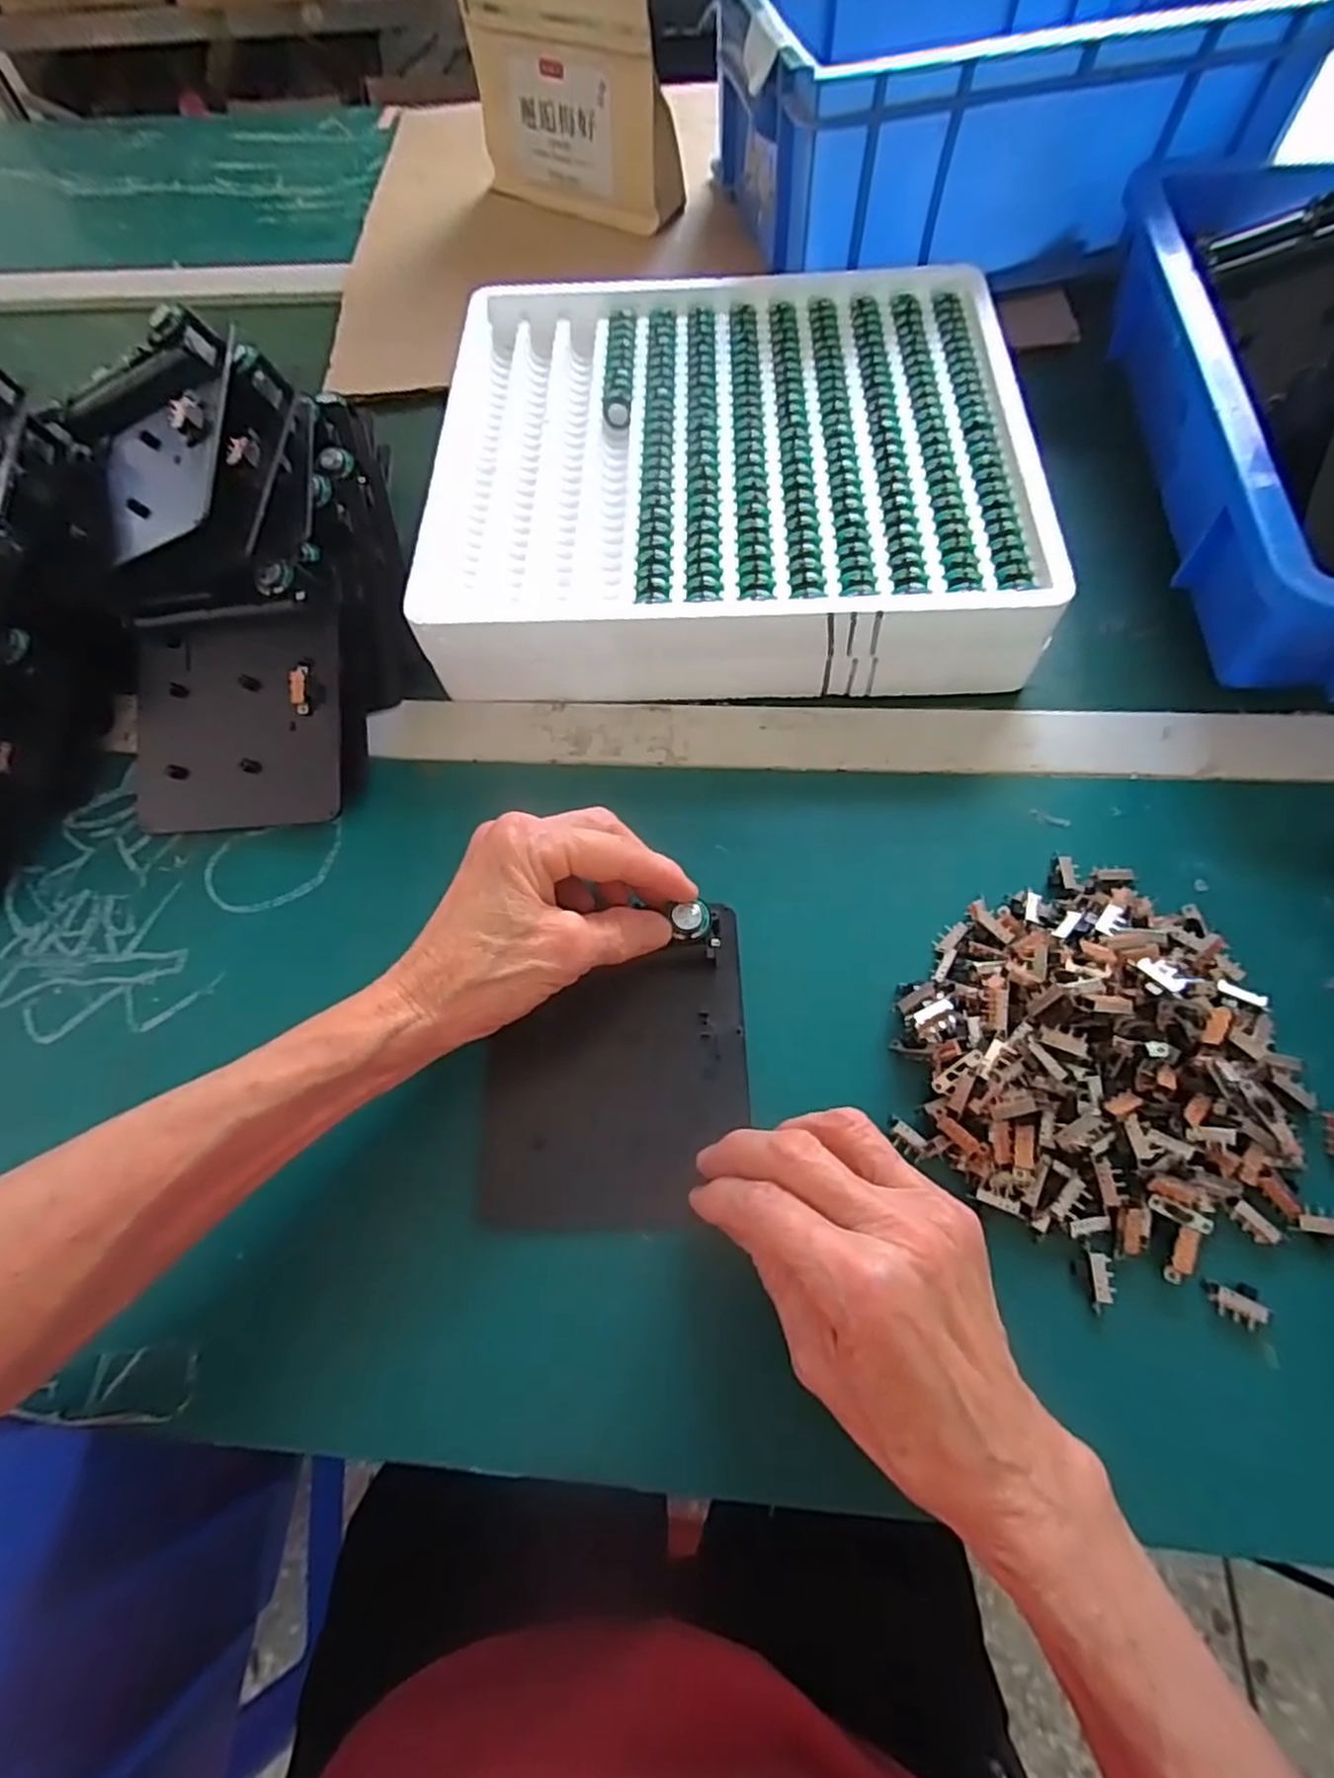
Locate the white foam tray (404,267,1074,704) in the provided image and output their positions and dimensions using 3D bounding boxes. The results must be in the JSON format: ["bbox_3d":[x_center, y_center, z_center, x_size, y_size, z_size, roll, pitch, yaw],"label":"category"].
[{"bbox_3d":[0.033,-0.246,0.423,0.312,0.059,0.290,-1,65,4],"label":"white foam tray"}]

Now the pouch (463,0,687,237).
[{"bbox_3d":[-0.072,-0.596,0.543,0.166,0.122,0.053,38,73,19],"label":"pouch"}]

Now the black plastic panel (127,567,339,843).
[{"bbox_3d":[-0.218,-0.090,0.361,0.108,0.017,0.117,-3,89,8],"label":"black plastic panel"}]

